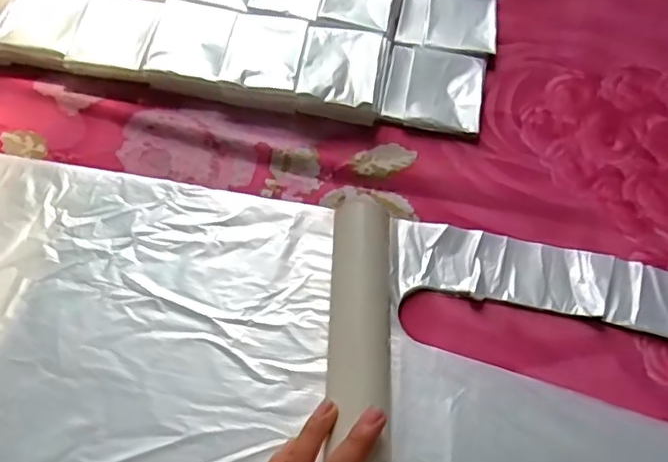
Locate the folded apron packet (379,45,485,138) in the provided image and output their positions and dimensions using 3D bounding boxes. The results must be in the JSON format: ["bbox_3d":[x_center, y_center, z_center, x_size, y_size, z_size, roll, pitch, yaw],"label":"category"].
[{"bbox_3d":[0.085,-0.119,0.522,0.081,0.010,0.082,11,60,5],"label":"folded apron packet"}]

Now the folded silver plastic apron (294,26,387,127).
[{"bbox_3d":[0.007,-0.131,0.516,0.065,0.023,0.080,8,60,3],"label":"folded silver plastic apron"}]

